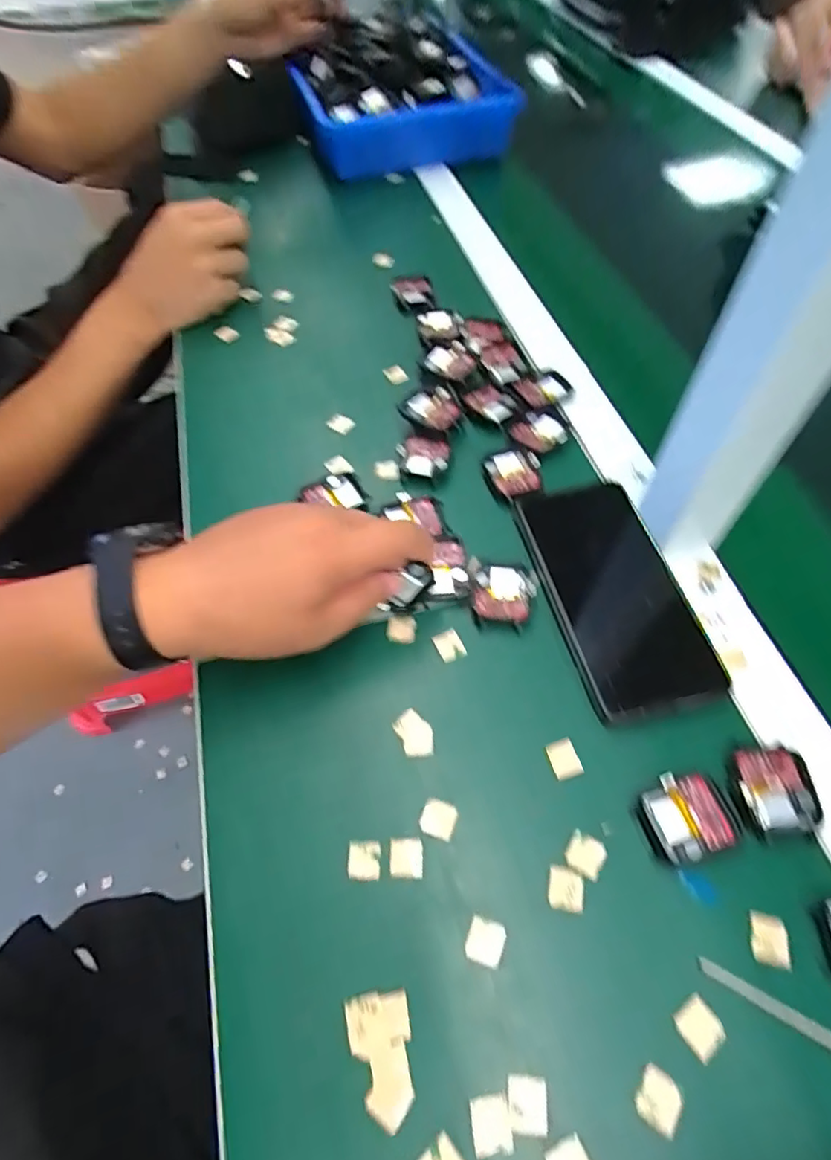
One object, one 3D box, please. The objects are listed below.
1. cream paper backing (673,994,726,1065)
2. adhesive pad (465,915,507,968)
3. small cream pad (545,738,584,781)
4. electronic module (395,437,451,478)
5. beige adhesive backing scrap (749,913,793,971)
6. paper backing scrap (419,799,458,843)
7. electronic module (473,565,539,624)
[{"bbox_3d":[0.123,0.192,0.248,0.017,0.004,0.019,-33,62,-18],"label":"cream paper backing"},{"bbox_3d":[0.032,0.167,0.266,0.016,0.004,0.017,16,59,12],"label":"adhesive pad"},{"bbox_3d":[0.080,0.096,0.311,0.015,0.004,0.020,-15,58,-8],"label":"small cream pad"},{"bbox_3d":[0.005,-0.092,0.428,0.037,0.008,0.032,20,60,14],"label":"electronic module"},{"bbox_3d":[0.162,0.164,0.264,0.016,0.004,0.020,10,58,8],"label":"beige adhesive backing scrap"},{"bbox_3d":[0.012,0.122,0.296,0.017,0.004,0.017,18,60,13],"label":"paper backing scrap"},{"bbox_3d":[0.057,0.007,0.365,0.037,0.007,0.042,11,58,9],"label":"electronic module"}]

